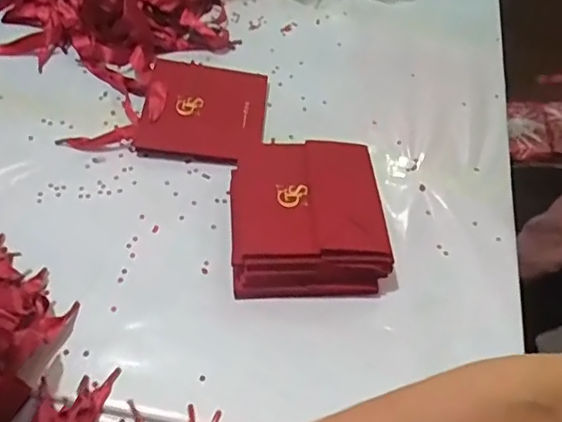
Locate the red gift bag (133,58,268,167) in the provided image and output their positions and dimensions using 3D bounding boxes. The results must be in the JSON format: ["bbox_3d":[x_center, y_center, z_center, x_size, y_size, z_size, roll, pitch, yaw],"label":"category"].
[{"bbox_3d":[-0.090,-0.118,0.679,0.138,0.023,0.153,6,54,0],"label":"red gift bag"}]

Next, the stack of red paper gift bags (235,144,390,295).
[{"bbox_3d":[0.025,0.001,0.582,0.148,0.057,0.172,-1,54,-6],"label":"stack of red paper gift bags"}]

